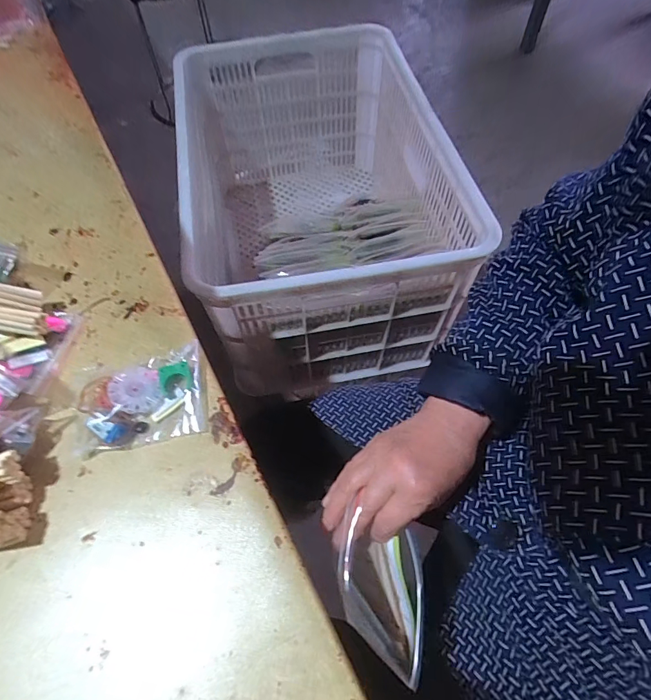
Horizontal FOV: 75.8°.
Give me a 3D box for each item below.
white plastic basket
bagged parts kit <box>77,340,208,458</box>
[{"bbox_3d":[-0.028,-0.303,0.823,0.414,0.325,0.671,-10,61,-4],"label":"white plastic basket"},{"bbox_3d":[-0.147,0.037,0.333,0.099,0.019,0.074,-12,62,-5],"label":"bagged parts kit"}]

